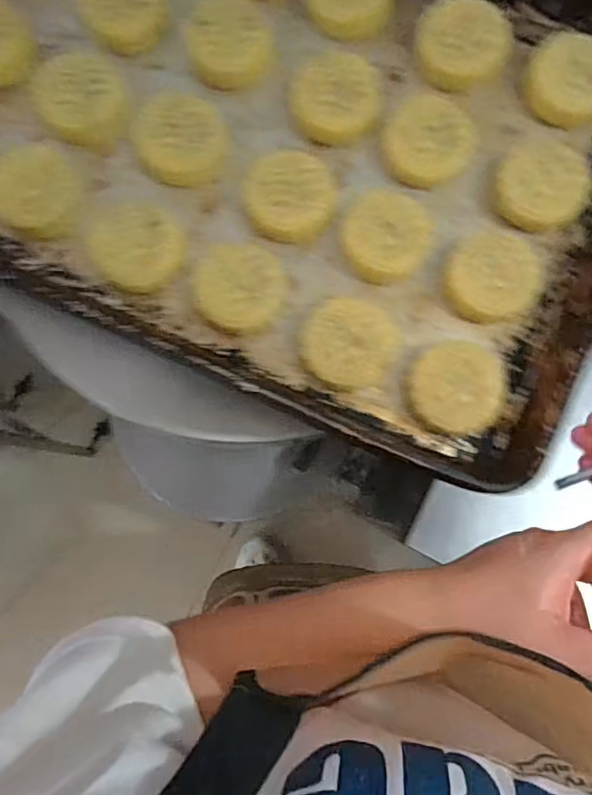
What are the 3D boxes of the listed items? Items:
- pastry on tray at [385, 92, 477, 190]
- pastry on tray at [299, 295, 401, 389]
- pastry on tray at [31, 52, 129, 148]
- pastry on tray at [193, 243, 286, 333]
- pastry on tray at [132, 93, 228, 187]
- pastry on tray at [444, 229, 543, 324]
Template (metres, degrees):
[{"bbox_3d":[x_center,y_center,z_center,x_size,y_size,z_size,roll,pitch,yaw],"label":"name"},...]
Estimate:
[{"bbox_3d":[0.103,-0.199,0.424,0.068,0.022,0.066,0,80,-1],"label":"pastry on tray"},{"bbox_3d":[0.039,-0.040,0.396,0.066,0.026,0.067,0,80,-1],"label":"pastry on tray"},{"bbox_3d":[-0.171,-0.240,0.426,0.066,0.014,0.081,-16,81,-3],"label":"pastry on tray"},{"bbox_3d":[-0.042,-0.083,0.410,0.066,0.024,0.065,0,80,-1],"label":"pastry on tray"},{"bbox_3d":[-0.093,-0.206,0.429,0.065,0.018,0.079,-30,82,-5],"label":"pastry on tray"},{"bbox_3d":[0.150,-0.093,0.406,0.068,0.021,0.067,0,80,-1],"label":"pastry on tray"}]

